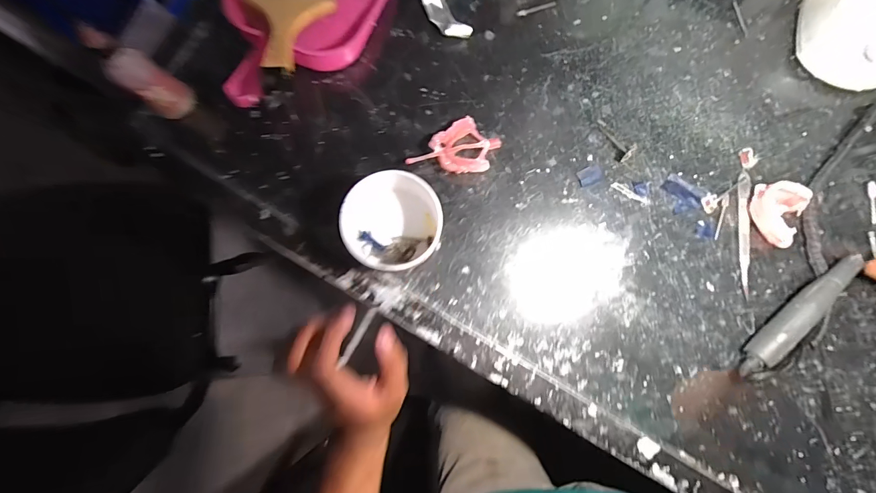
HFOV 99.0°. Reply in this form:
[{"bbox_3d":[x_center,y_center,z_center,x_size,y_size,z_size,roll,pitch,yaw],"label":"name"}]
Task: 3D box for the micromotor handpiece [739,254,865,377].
[{"bbox_3d":[0.366,0.072,0.381,0.160,0.032,0.030,-37,85,-5],"label":"micromotor handpiece"}]

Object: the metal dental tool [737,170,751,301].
[{"bbox_3d":[0.332,-0.014,0.404,0.013,0.007,0.136,4,83,0],"label":"metal dental tool"}]

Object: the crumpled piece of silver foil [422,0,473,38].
[{"bbox_3d":[0.007,-0.267,0.422,0.034,0.022,0.074,-32,99,-4],"label":"crumpled piece of silver foil"}]

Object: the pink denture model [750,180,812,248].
[{"bbox_3d":[0.361,-0.040,0.398,0.055,0.023,0.061,37,84,4],"label":"pink denture model"}]

